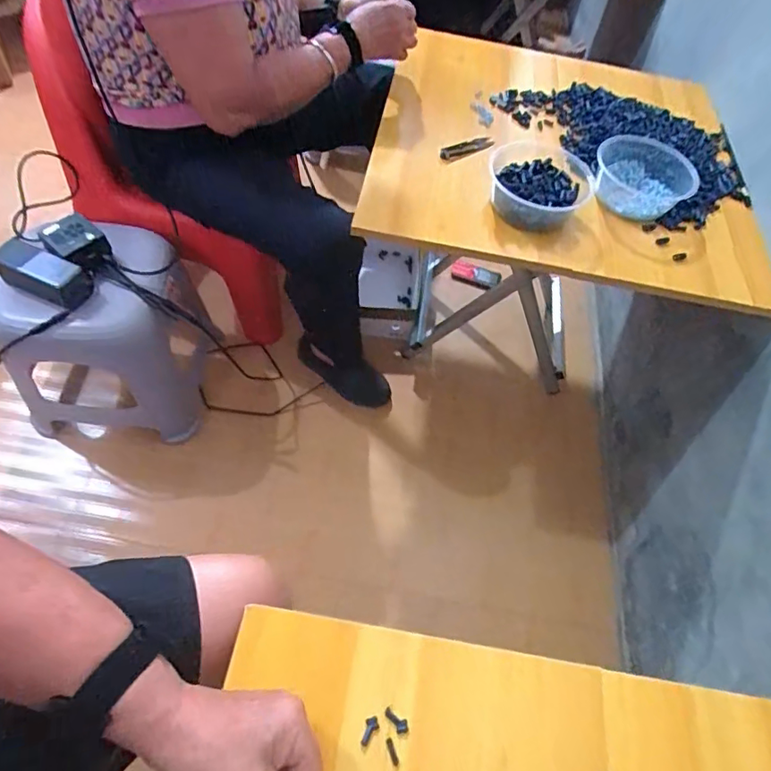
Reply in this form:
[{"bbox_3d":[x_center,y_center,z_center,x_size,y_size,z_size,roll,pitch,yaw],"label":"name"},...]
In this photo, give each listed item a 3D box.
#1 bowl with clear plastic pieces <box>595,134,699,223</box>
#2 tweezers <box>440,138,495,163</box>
[{"bbox_3d":[0.381,-0.308,0.782,0.136,0.060,0.141,3,57,-5],"label":"bowl with clear plastic pieces"},{"bbox_3d":[0.127,-0.370,0.822,0.088,0.013,0.027,-21,63,-19],"label":"tweezers"}]

